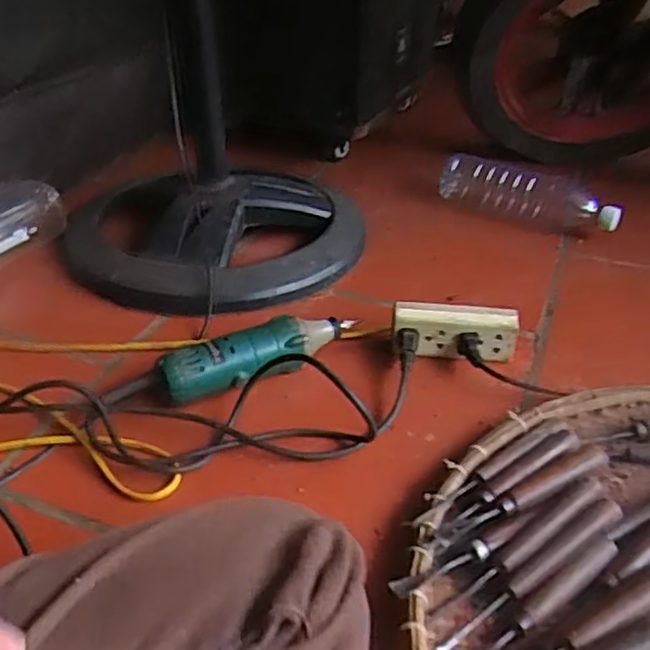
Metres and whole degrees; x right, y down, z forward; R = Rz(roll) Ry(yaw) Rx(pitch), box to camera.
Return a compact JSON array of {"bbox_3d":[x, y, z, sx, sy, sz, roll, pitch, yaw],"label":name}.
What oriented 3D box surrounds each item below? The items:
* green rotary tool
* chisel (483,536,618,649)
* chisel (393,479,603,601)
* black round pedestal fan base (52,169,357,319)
[{"bbox_3d":[-0.059,0.033,0.695,0.212,0.055,0.055,-18,37,-26],"label":"green rotary tool"},{"bbox_3d":[0.144,0.197,0.473,0.180,0.015,0.015,-22,40,-31],"label":"chisel"},{"bbox_3d":[0.130,0.156,0.500,0.184,0.017,0.030,-17,37,-26],"label":"chisel"},{"bbox_3d":[-0.149,-0.130,0.917,0.383,0.078,0.318,0,33,-1],"label":"black round pedestal fan base"}]

